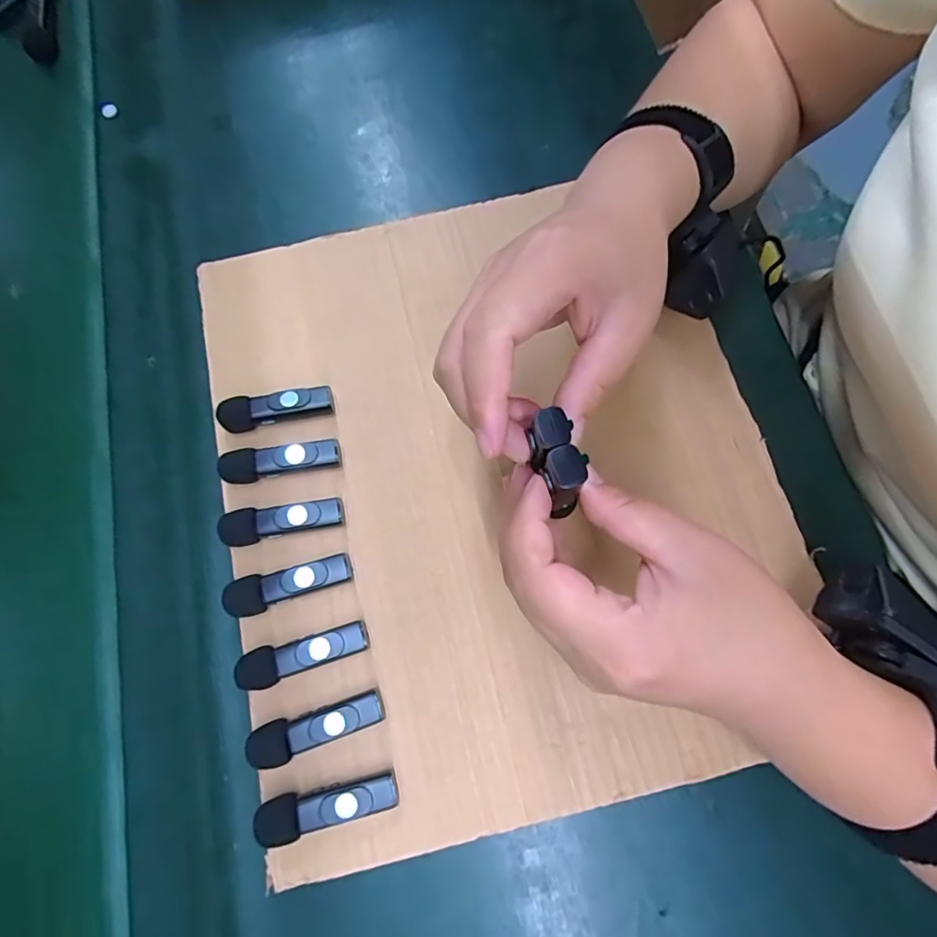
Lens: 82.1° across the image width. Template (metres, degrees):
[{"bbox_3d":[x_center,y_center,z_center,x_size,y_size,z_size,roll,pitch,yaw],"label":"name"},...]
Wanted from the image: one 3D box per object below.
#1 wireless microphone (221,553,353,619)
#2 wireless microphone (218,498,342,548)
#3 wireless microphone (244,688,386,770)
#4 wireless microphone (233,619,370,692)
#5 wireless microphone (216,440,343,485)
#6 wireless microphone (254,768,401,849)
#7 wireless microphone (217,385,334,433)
[{"bbox_3d":[-0.093,0.060,0.281,0.065,0.016,0.019,-17,74,-4],"label":"wireless microphone"},{"bbox_3d":[-0.100,0.029,0.289,0.063,0.015,0.019,-9,74,-1],"label":"wireless microphone"},{"bbox_3d":[-0.073,0.126,0.261,0.065,0.015,0.018,-19,74,-4],"label":"wireless microphone"},{"bbox_3d":[-0.083,0.093,0.271,0.065,0.016,0.018,-19,74,-4],"label":"wireless microphone"},{"bbox_3d":[-0.104,-0.004,0.298,0.063,0.015,0.018,-11,74,-2],"label":"wireless microphone"},{"bbox_3d":[-0.066,0.157,0.251,0.064,0.016,0.018,-17,74,-3],"label":"wireless microphone"},{"bbox_3d":[-0.109,-0.034,0.307,0.062,0.015,0.019,-11,74,-2],"label":"wireless microphone"}]

